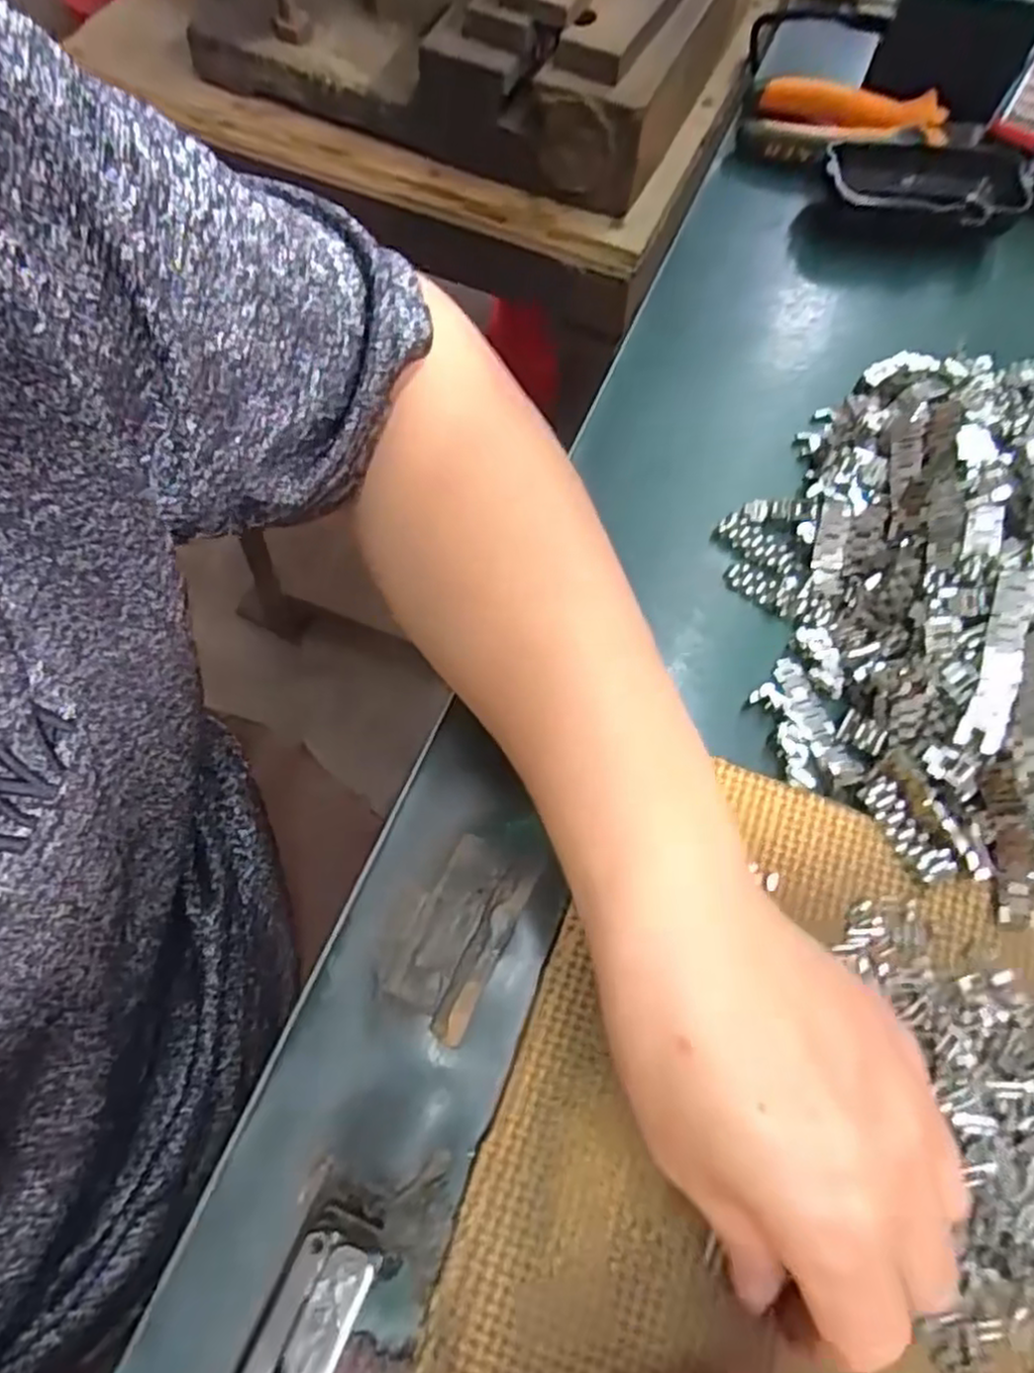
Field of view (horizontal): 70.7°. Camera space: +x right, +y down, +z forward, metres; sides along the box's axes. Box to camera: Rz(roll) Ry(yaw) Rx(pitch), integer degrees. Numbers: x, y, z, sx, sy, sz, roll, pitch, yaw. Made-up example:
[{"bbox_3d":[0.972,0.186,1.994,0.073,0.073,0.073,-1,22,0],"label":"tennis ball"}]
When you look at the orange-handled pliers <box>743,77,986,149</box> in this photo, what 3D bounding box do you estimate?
[{"bbox_3d":[0.202,-0.325,0.425,0.128,0.023,0.053,19,68,7],"label":"orange-handled pliers"}]

